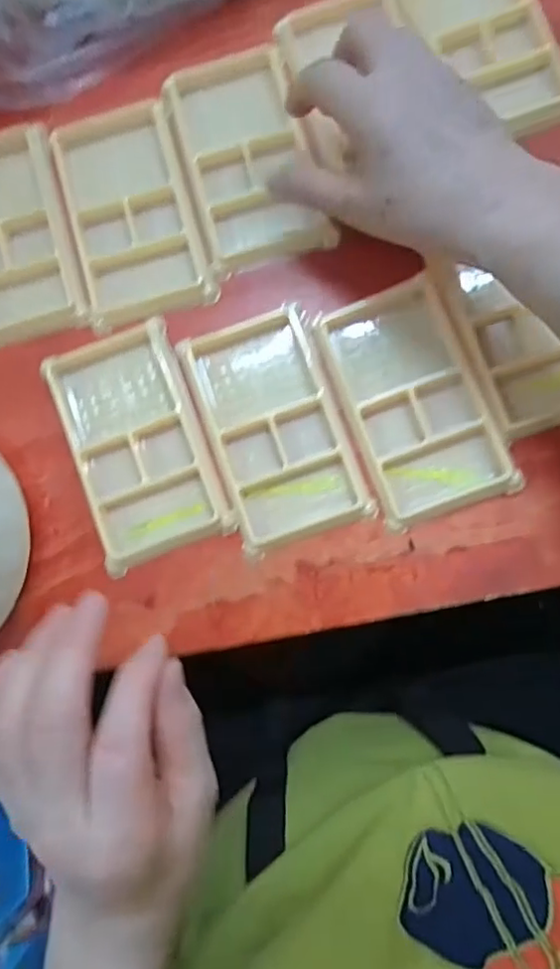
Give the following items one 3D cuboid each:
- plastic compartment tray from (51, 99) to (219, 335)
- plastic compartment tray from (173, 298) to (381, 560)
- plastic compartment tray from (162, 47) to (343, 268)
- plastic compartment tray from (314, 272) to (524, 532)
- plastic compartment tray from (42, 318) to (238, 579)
[{"bbox_3d":[-0.096,-0.176,0.369,0.076,0.011,0.147,-17,83,1],"label":"plastic compartment tray"},{"bbox_3d":[-0.003,-0.034,0.352,0.075,0.020,0.133,-19,83,1],"label":"plastic compartment tray"},{"bbox_3d":[-0.021,-0.206,0.367,0.079,0.008,0.136,-16,83,1],"label":"plastic compartment tray"},{"bbox_3d":[0.078,-0.049,0.341,0.076,0.010,0.135,-20,83,1],"label":"plastic compartment tray"},{"bbox_3d":[-0.085,-0.026,0.348,0.076,0.009,0.134,-22,83,1],"label":"plastic compartment tray"}]

